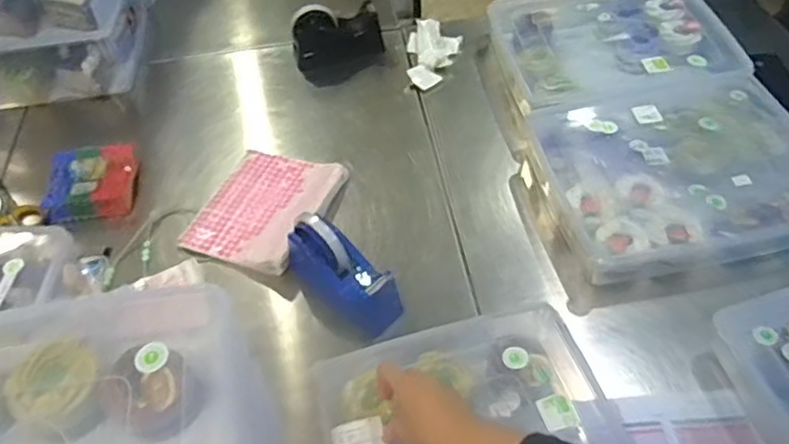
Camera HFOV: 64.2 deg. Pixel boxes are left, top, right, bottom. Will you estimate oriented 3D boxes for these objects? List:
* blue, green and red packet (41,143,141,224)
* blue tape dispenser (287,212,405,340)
[{"bbox_3d":[-0.463,-0.062,0.951,0.133,0.038,0.130,-10,51,-5],"label":"blue, green and red packet"},{"bbox_3d":[-0.067,0.069,0.796,0.164,0.113,0.074,28,58,24],"label":"blue tape dispenser"}]

